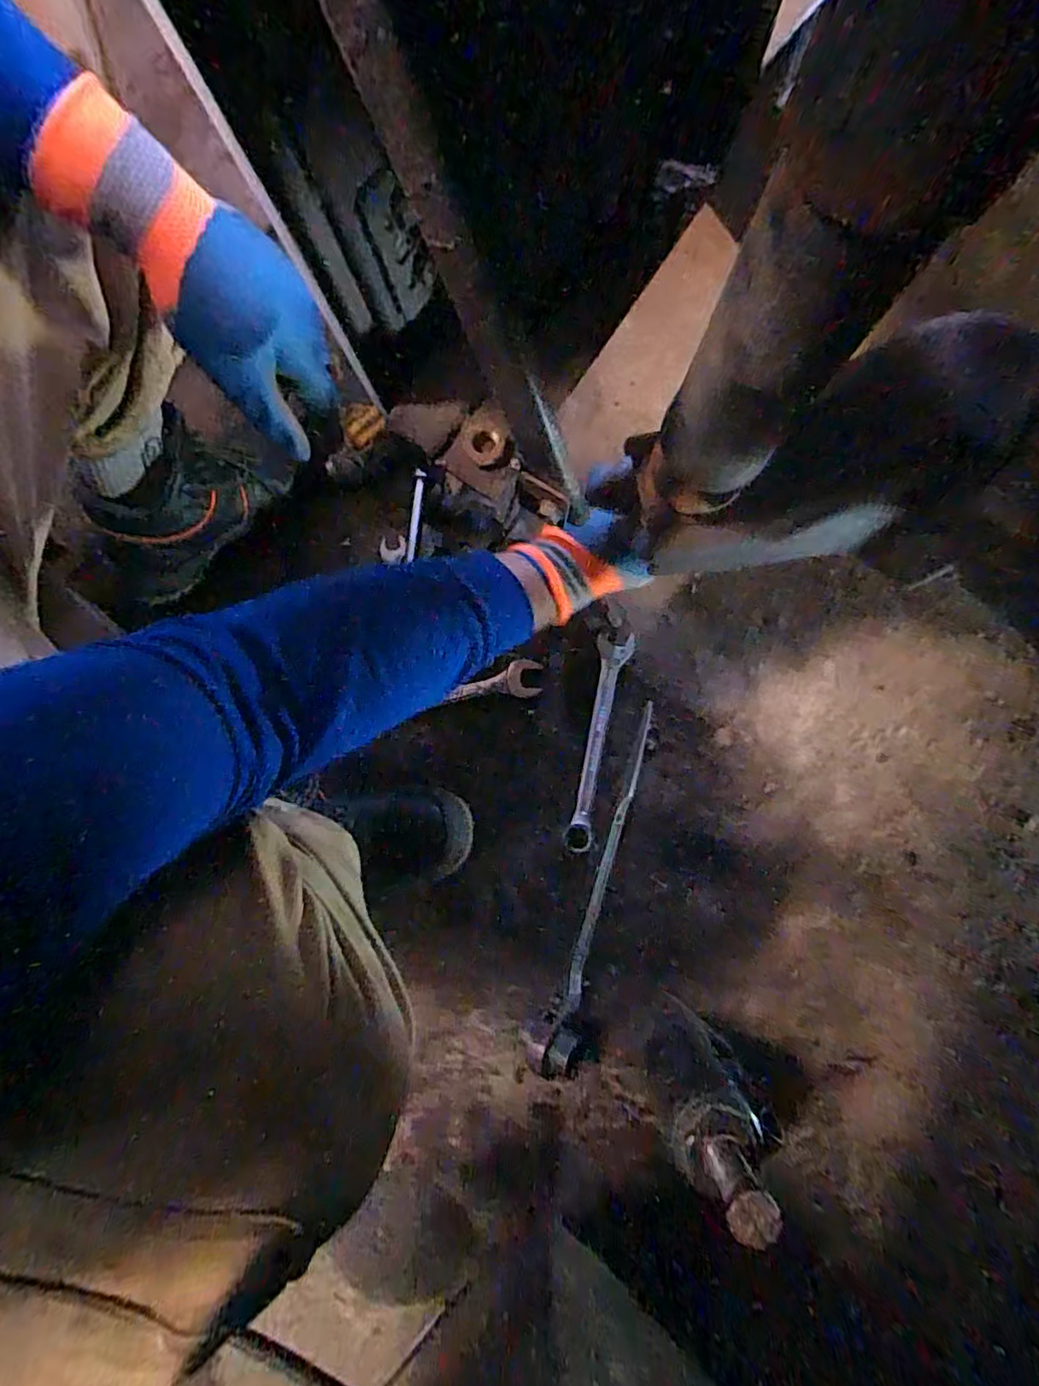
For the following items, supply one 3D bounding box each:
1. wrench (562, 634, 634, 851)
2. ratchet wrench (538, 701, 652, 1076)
[{"bbox_3d":[0.086,0.052,0.638,0.039,0.014,0.230,9,84,5],"label":"wrench"},{"bbox_3d":[0.090,0.188,0.608,0.030,0.030,0.368,19,85,6],"label":"ratchet wrench"}]

